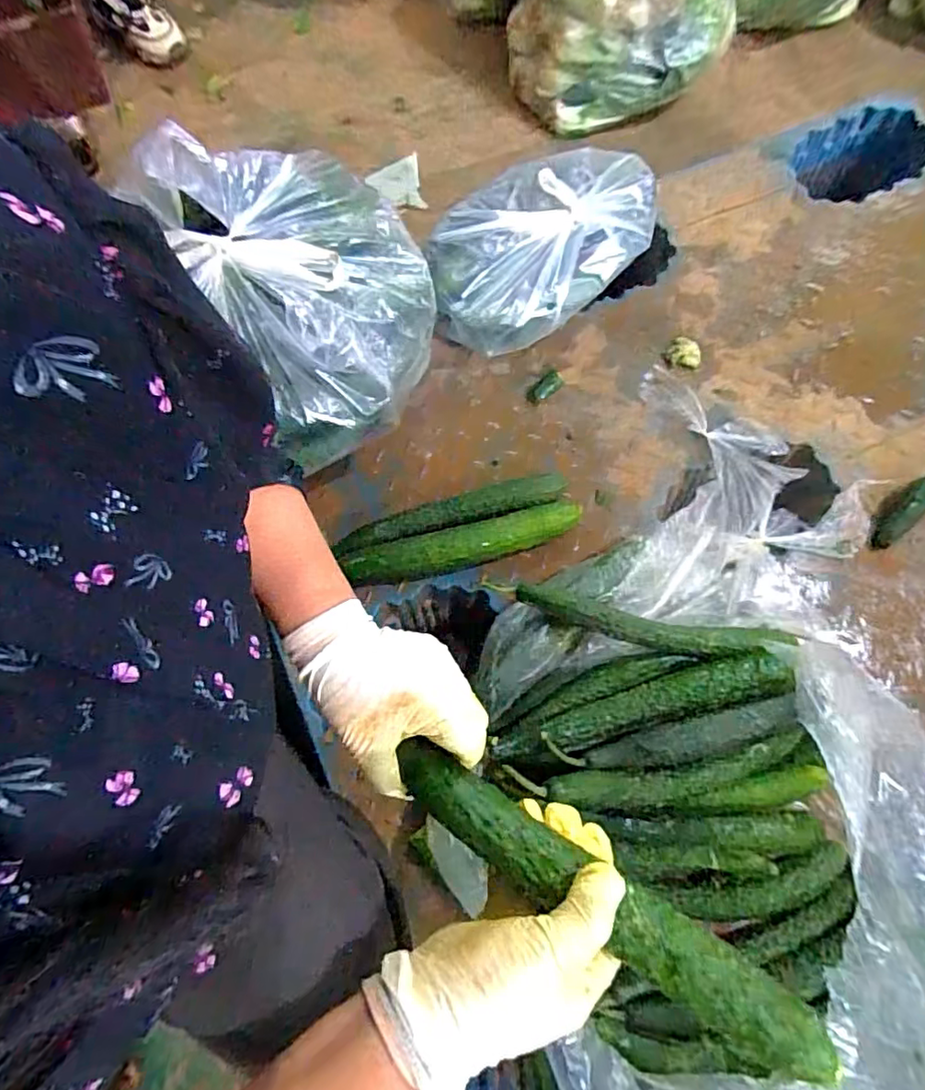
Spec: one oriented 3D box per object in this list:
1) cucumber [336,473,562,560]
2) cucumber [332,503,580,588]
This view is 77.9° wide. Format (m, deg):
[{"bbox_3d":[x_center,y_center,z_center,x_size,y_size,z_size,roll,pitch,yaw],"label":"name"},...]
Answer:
[{"bbox_3d":[0.001,-0.044,0.686,0.268,0.042,0.048,-17,75,-5],"label":"cucumber"},{"bbox_3d":[0.013,0.001,0.669,0.258,0.052,0.055,-14,75,-4],"label":"cucumber"}]

